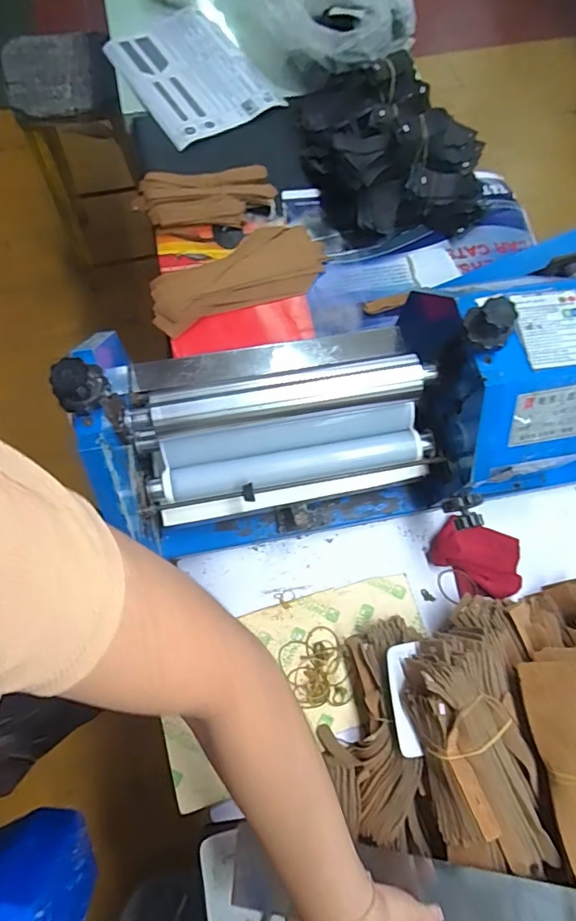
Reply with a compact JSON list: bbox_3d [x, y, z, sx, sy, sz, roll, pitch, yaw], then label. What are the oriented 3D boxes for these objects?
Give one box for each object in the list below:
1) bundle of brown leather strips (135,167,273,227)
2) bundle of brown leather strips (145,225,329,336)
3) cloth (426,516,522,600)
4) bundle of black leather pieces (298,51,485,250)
[{"bbox_3d":[-0.129,-0.400,0.731,0.209,0.032,0.088,-2,73,-3],"label":"bundle of brown leather strips"},{"bbox_3d":[-0.073,-0.270,0.696,0.261,0.025,0.114,-25,75,-9],"label":"bundle of brown leather strips"},{"bbox_3d":[0.235,0.121,0.588,0.114,0.032,0.087,18,73,3],"label":"cloth"},{"bbox_3d":[0.148,-0.498,0.738,0.230,0.103,0.339,-15,74,-7],"label":"bundle of black leather pieces"}]

